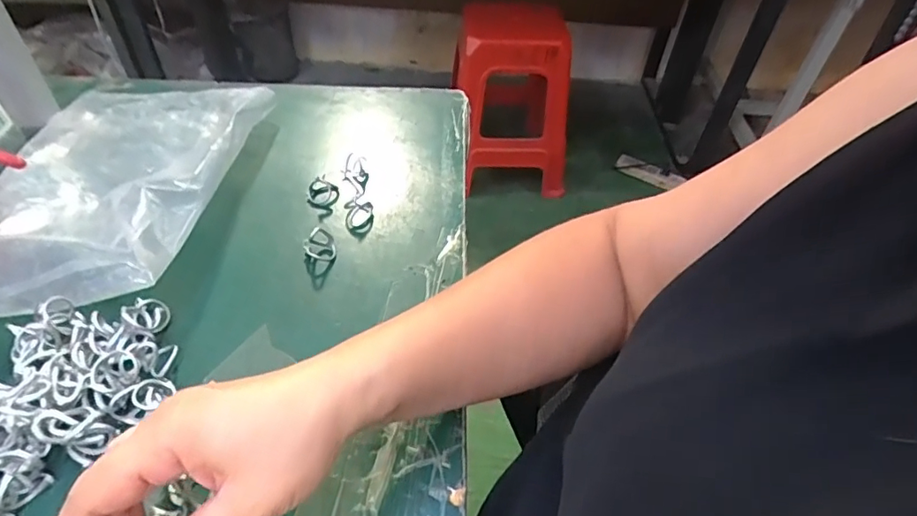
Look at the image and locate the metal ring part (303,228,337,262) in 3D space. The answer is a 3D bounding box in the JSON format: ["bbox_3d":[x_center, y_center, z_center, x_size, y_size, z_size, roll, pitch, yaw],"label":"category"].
[{"bbox_3d":[-0.111,-0.011,0.410,0.025,0.027,0.021,-11,48,-13],"label":"metal ring part"}]

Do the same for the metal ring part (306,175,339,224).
[{"bbox_3d":[-0.119,-0.054,0.455,0.028,0.018,0.038,-10,47,-13],"label":"metal ring part"}]

